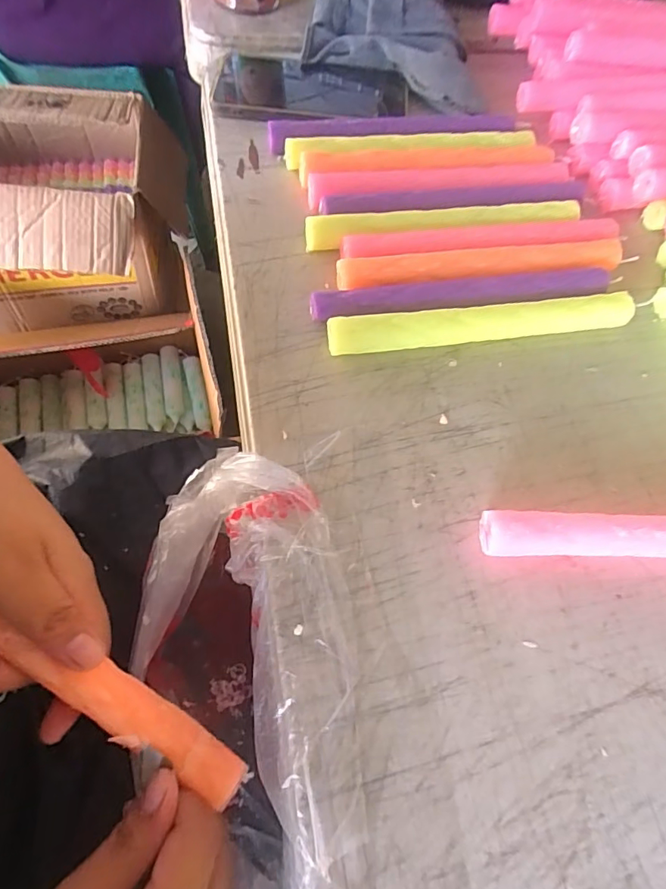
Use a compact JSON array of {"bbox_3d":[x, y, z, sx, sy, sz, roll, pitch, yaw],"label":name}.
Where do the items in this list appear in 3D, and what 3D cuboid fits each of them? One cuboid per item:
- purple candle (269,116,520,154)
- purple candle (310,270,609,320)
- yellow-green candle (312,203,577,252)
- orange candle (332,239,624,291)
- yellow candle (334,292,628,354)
[{"bbox_3d":[0.048,-0.243,0.383,0.196,0.024,0.016,-7,64,-7],"label":"purple candle"},{"bbox_3d":[0.084,-0.093,0.311,0.195,0.021,0.020,-8,64,-7],"label":"purple candle"},{"bbox_3d":[0.078,-0.152,0.340,0.195,0.020,0.017,-7,64,-7],"label":"yellow-green candle"},{"bbox_3d":[0.100,-0.115,0.323,0.195,0.021,0.024,-7,64,-7],"label":"orange candle"},{"bbox_3d":[0.094,-0.076,0.304,0.196,0.021,0.016,-8,64,-8],"label":"yellow candle"}]

